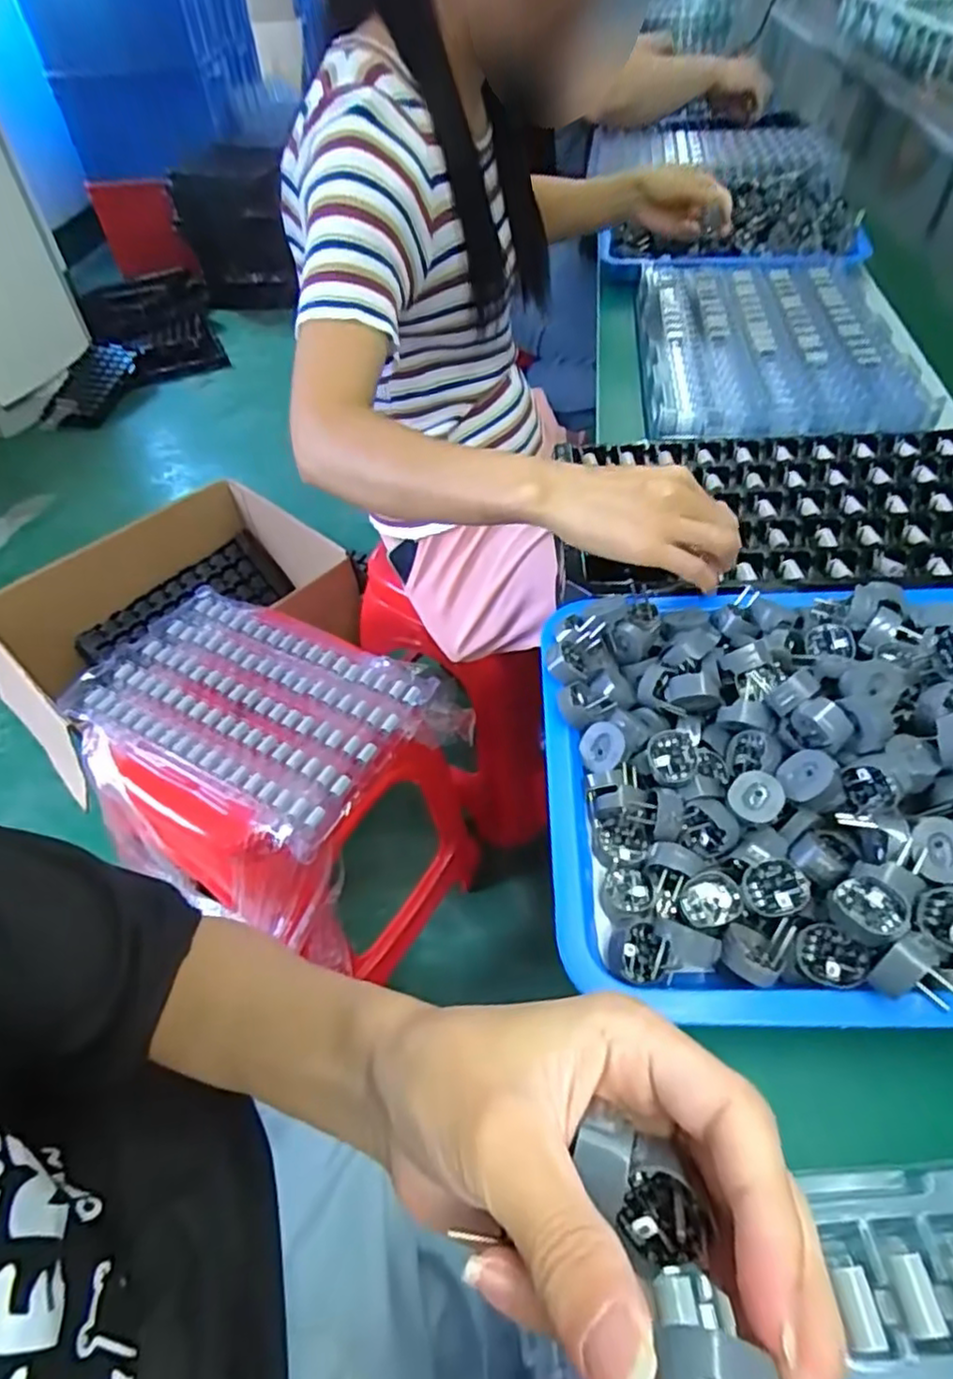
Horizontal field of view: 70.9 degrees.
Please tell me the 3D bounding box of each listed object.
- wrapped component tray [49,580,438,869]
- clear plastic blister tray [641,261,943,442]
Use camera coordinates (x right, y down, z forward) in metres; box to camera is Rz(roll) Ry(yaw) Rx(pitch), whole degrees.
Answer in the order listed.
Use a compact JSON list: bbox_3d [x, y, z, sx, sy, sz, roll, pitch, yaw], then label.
[{"bbox_3d":[-0.258,0.005,0.759,0.367,0.030,0.229,26,56,18],"label":"wrapped component tray"},{"bbox_3d":[0.292,-0.358,0.670,0.230,0.023,0.365,4,50,5],"label":"clear plastic blister tray"}]

